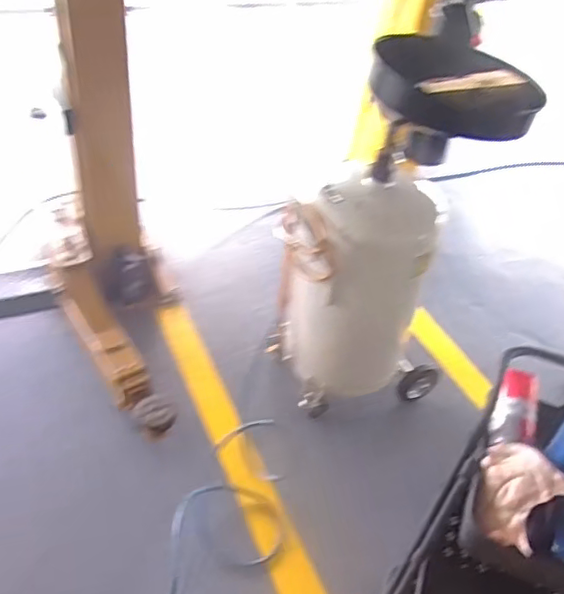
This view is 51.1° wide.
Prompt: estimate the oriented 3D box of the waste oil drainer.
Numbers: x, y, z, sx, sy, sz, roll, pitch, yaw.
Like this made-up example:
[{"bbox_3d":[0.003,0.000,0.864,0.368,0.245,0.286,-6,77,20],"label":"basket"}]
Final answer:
[{"bbox_3d":[0.274,-0.155,1.587,0.502,0.974,0.432,18,42,11],"label":"waste oil drainer"}]

